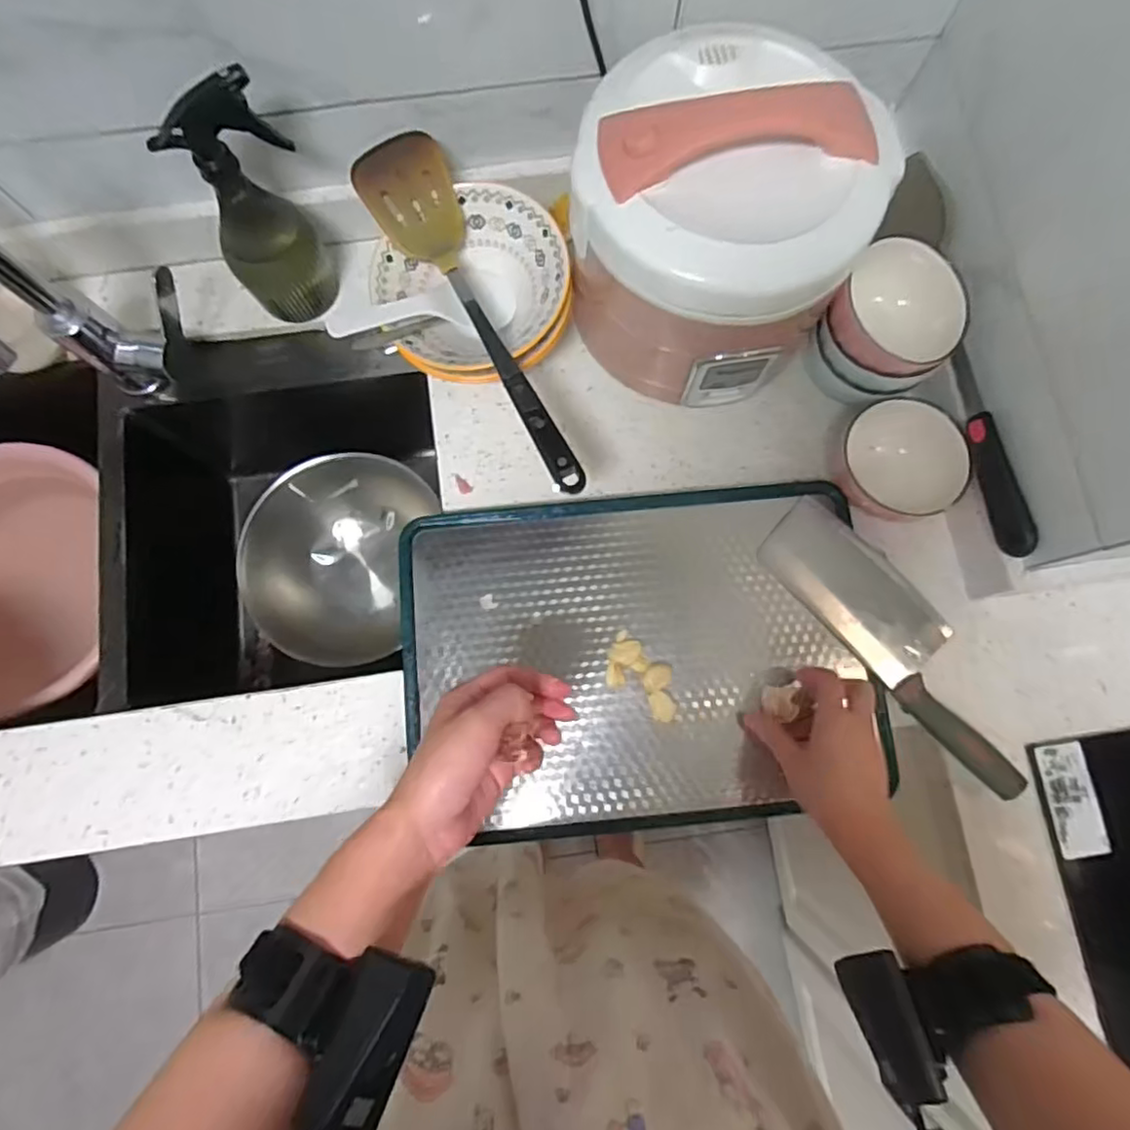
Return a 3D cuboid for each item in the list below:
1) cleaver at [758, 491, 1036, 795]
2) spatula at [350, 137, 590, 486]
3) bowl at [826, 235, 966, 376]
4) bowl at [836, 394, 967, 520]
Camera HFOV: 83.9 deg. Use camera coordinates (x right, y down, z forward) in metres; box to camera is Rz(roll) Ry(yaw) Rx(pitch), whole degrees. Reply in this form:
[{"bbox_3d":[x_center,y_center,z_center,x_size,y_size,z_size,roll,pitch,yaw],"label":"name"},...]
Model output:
[{"bbox_3d":[0.309,0.064,0.578,0.097,0.036,0.294,-40,82,-7],"label":"cleaver"},{"bbox_3d":[-0.087,-0.209,0.542,0.078,0.038,0.352,-22,80,-4],"label":"spatula"},{"bbox_3d":[0.289,-0.215,0.547,0.108,0.052,0.102,0,79,0],"label":"bowl"},{"bbox_3d":[0.308,-0.097,0.595,0.105,0.061,0.112,0,79,0],"label":"bowl"}]

